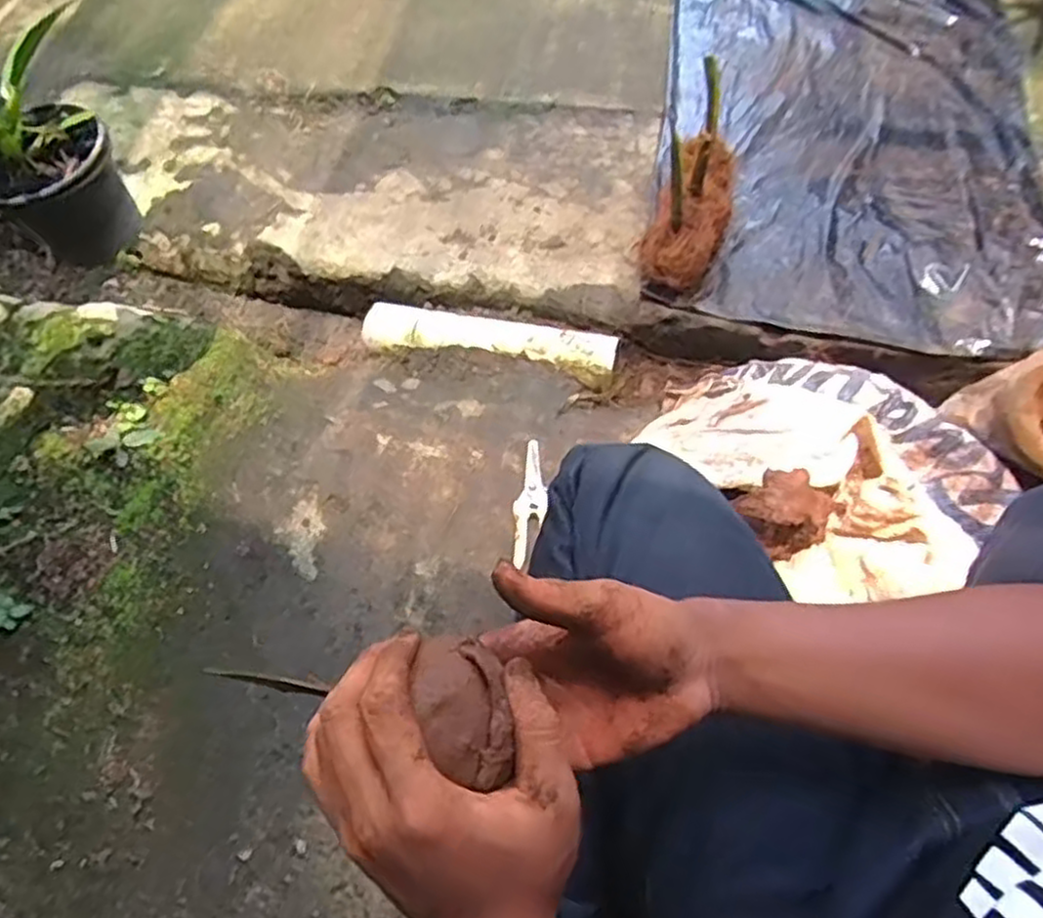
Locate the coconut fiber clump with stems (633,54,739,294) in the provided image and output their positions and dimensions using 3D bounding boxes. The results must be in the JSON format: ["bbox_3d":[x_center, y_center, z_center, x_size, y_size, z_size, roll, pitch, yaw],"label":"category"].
[{"bbox_3d":[0.243,-0.387,1.063,0.116,0.184,0.252,9,59,11],"label":"coconut fiber clump with stems"}]

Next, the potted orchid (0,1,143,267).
[{"bbox_3d":[-0.599,-0.365,0.898,0.230,0.248,0.176,27,64,20],"label":"potted orchid"}]

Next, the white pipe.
[{"bbox_3d":[-0.053,-0.185,1.131,0.392,0.058,0.070,12,60,12],"label":"white pipe"}]

